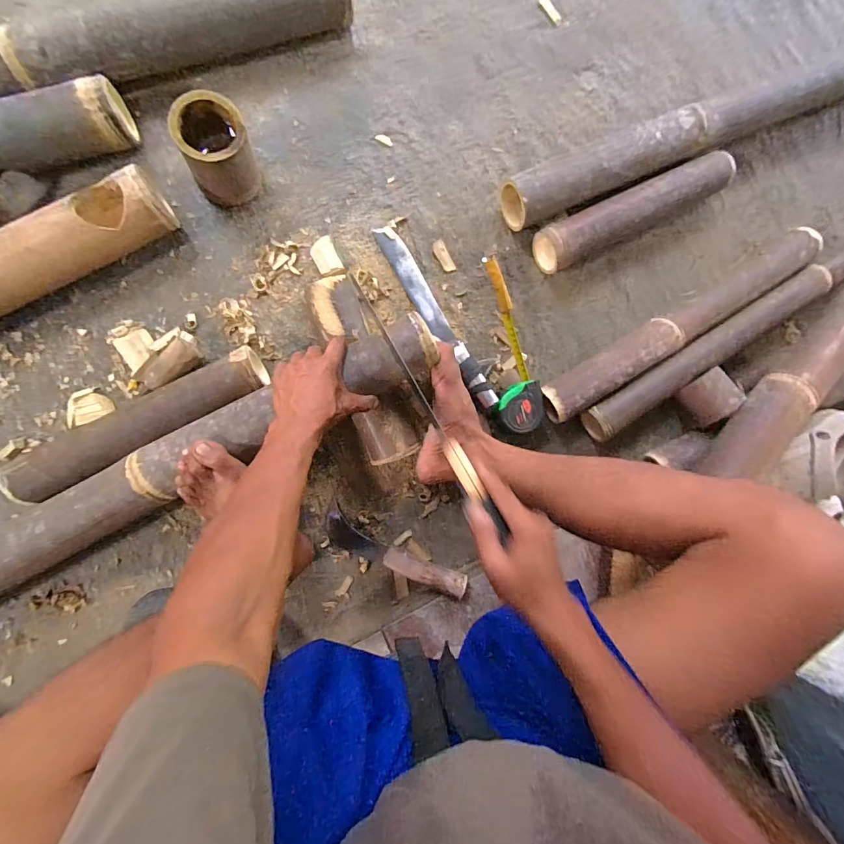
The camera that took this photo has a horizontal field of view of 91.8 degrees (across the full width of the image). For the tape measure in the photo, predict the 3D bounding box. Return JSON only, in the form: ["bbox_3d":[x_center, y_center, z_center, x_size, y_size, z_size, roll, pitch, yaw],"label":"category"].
[{"bbox_3d":[0.136,-0.122,0.656,0.073,0.060,0.273,-11,93,-8],"label":"tape measure"}]

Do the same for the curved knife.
[{"bbox_3d":[-0.043,0.204,0.635,0.237,0.032,0.055,23,92,12],"label":"curved knife"}]

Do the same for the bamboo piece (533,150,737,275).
[{"bbox_3d":[0.350,-0.348,0.677,0.352,0.076,0.072,-28,95,-6],"label":"bamboo piece"}]

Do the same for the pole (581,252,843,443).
[{"bbox_3d":[0.525,-0.148,0.693,0.608,0.068,0.065,-33,97,-3],"label":"pole"}]

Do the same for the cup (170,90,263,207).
[{"bbox_3d":[-0.277,-0.368,0.561,0.092,0.115,0.086,0,91,-8],"label":"cup"}]

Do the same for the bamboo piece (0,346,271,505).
[{"bbox_3d":[-0.394,0.007,0.576,0.365,0.079,0.072,-29,95,-7],"label":"bamboo piece"}]

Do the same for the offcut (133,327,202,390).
[{"bbox_3d":[-0.371,-0.084,0.590,0.104,0.037,0.065,-45,96,-4],"label":"offcut"}]

